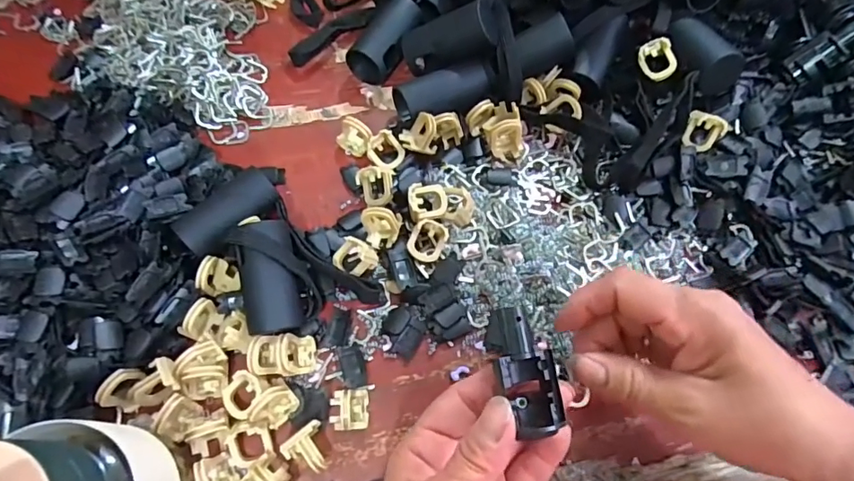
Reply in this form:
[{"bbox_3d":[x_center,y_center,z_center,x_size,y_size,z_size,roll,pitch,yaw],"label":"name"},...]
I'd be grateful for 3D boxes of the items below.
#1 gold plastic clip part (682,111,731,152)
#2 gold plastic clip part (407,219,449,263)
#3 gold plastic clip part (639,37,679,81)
[{"bbox_3d":[0.180,-0.071,0.328,0.023,0.013,0.023,19,121,6],"label":"gold plastic clip part"},{"bbox_3d":[0.000,0.000,0.308,0.020,0.010,0.025,34,72,11],"label":"gold plastic clip part"},{"bbox_3d":[0.156,-0.122,0.341,0.021,0.004,0.027,-17,93,17],"label":"gold plastic clip part"}]

